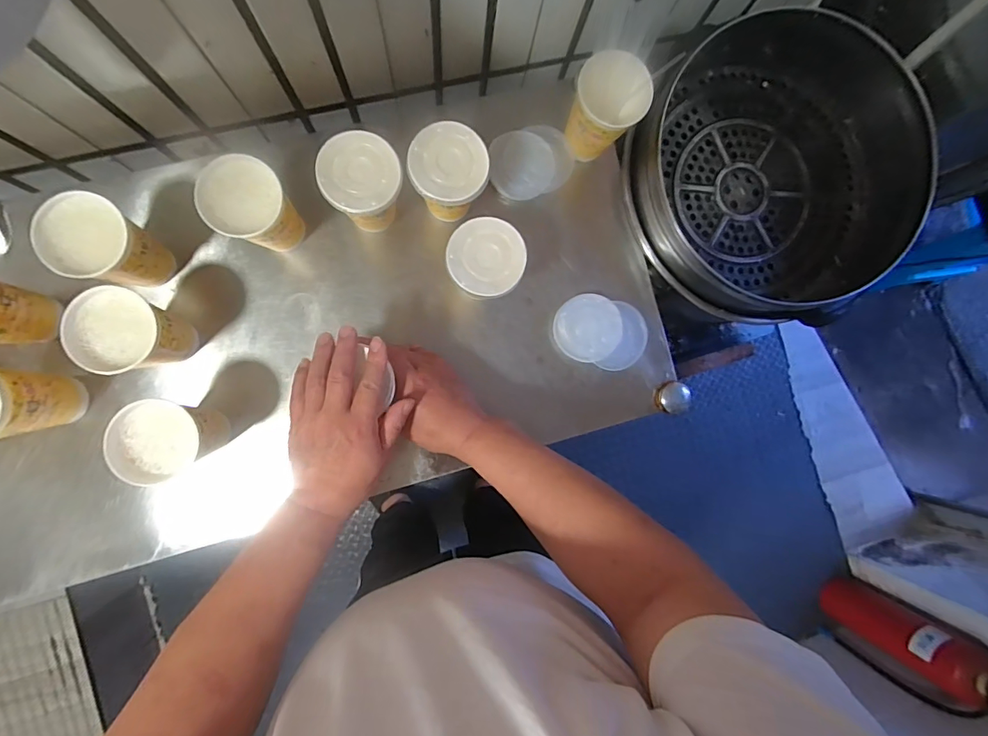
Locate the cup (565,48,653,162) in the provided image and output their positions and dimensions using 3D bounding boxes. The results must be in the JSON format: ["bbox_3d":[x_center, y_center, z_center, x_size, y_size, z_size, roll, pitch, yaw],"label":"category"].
[{"bbox_3d":[0.118,-0.279,0.507,0.075,0.096,0.077,0,89,-6],"label":"cup"}]

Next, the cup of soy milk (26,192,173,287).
[{"bbox_3d":[-0.386,-0.121,0.472,0.074,0.112,0.075,0,89,-6],"label":"cup of soy milk"}]

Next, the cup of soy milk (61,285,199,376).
[{"bbox_3d":[-0.354,-0.034,0.464,0.074,0.103,0.076,0,89,-6],"label":"cup of soy milk"}]

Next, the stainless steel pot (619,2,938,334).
[{"bbox_3d":[0.347,-0.239,0.578,0.350,0.117,0.344,0,89,-6],"label":"stainless steel pot"}]

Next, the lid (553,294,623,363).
[{"bbox_3d":[0.113,-0.048,0.554,0.077,0.017,0.078,0,89,-6],"label":"lid"}]

